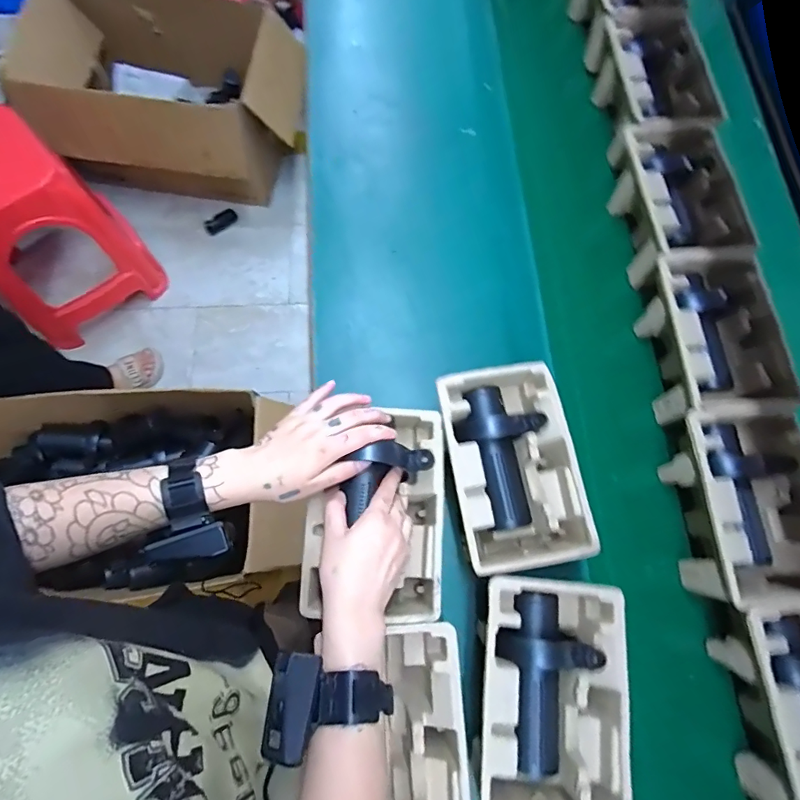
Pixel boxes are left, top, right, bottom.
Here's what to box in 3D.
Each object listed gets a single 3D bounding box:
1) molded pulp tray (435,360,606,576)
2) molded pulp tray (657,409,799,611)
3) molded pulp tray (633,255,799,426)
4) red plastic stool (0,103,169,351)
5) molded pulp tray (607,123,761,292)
[{"bbox_3d":[0.127,0.086,0.578,0.141,0.105,0.223,-9,73,-5],"label":"molded pulp tray"},{"bbox_3d":[0.426,0.130,0.589,0.138,0.094,0.220,-3,73,-3],"label":"molded pulp tray"},{"bbox_3d":[0.427,-0.079,0.653,0.146,0.094,0.222,-2,73,-3],"label":"molded pulp tray"},{"bbox_3d":[-0.956,-0.442,1.248,0.380,0.435,0.351,-40,78,-13],"label":"red plastic stool"},{"bbox_3d":[0.416,-0.293,0.716,0.140,0.104,0.224,-5,73,-4],"label":"molded pulp tray"}]

